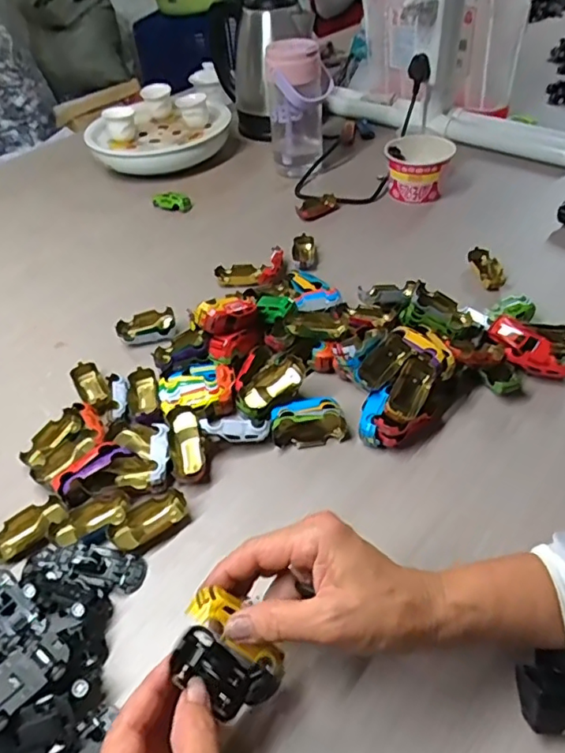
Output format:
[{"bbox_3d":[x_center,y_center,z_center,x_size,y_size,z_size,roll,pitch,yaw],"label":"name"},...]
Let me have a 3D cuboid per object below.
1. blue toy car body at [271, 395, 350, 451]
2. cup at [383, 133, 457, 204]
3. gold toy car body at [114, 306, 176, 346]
[{"bbox_3d":[0.023,0.042,0.502,0.067,0.027,0.035,-8,44,-2],"label":"blue toy car body"},{"bbox_3d":[0.193,-0.298,0.787,0.094,0.073,0.093,5,45,11],"label":"cup"},{"bbox_3d":[-0.153,-0.053,0.624,0.064,0.028,0.029,-15,44,-9],"label":"gold toy car body"}]

